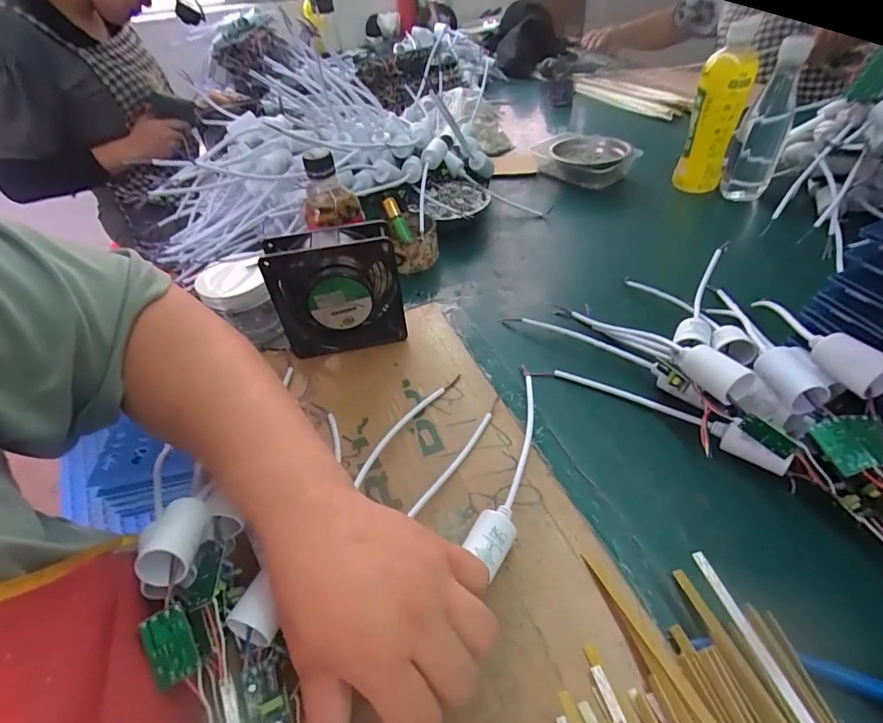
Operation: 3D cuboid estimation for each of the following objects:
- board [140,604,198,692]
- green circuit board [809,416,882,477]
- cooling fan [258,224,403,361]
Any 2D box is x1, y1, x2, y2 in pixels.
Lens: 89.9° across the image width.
[{"bbox_3d":[-0.144,0.151,0.235,0.020,0.004,0.036,-23,69,-25],"label":"board"},{"bbox_3d":[0.277,0.054,0.296,0.039,0.006,0.035,-17,60,4],"label":"green circuit board"},{"bbox_3d":[-0.105,-0.065,0.448,0.125,0.131,0.047,-9,42,-3],"label":"cooling fan"}]

